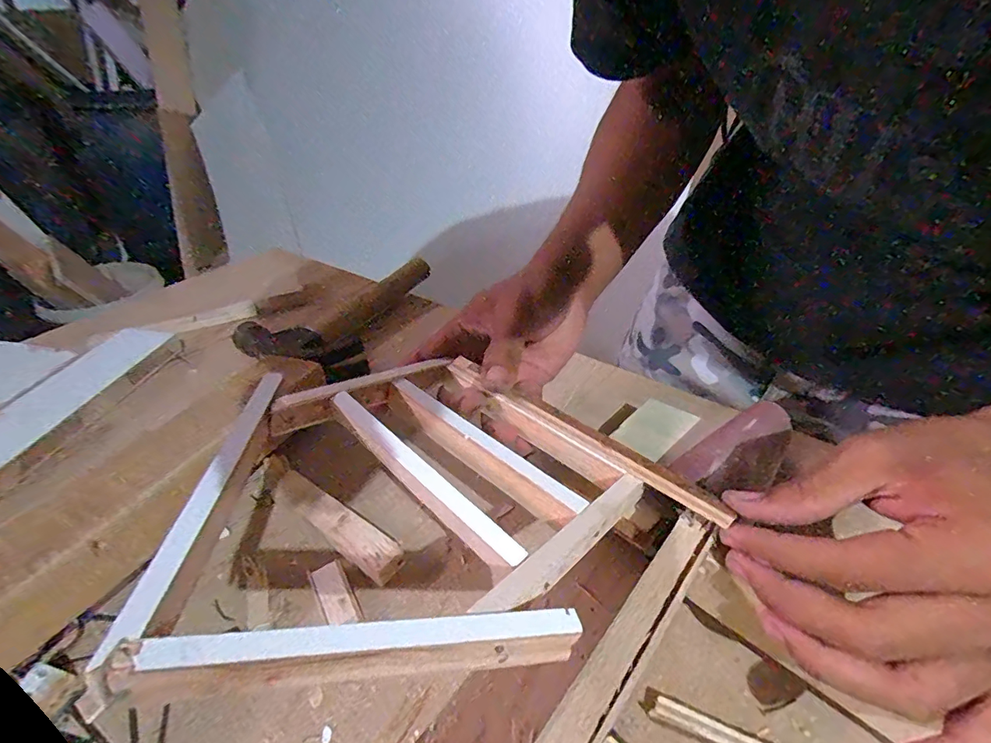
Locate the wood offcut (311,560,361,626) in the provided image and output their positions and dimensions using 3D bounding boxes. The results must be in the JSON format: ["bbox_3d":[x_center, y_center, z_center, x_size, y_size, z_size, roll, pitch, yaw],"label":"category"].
[{"bbox_3d":[-0.090,0.126,0.260,0.017,0.007,0.038,-23,45,-25],"label":"wood offcut"}]

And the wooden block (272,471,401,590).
[{"bbox_3d":[-0.101,0.095,0.291,0.099,0.017,0.022,25,46,27],"label":"wooden block"}]

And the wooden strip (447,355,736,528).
[{"bbox_3d":[0.040,0.031,0.260,0.178,0.011,0.010,28,47,31],"label":"wooden strip"}]

